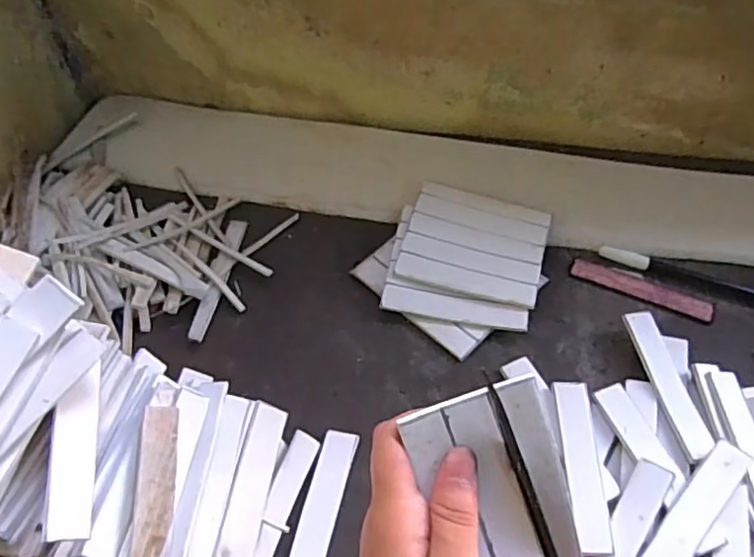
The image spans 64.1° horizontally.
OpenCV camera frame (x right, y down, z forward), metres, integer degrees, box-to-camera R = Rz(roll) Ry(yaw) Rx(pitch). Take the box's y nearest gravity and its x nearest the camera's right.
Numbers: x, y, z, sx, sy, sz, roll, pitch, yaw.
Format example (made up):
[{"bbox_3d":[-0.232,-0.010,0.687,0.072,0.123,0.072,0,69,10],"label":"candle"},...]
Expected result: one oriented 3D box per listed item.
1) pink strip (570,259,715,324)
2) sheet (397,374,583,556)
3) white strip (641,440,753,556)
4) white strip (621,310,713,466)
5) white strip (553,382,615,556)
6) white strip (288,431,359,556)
[{"bbox_3d":[0.205,0.008,0.468,0.107,0.004,0.018,21,59,14],"label":"pink strip"},{"bbox_3d":[0.054,0.099,0.257,0.060,0.022,0.106,-17,90,-10],"label":"sheet"},{"bbox_3d":[0.181,0.136,0.347,0.106,0.006,0.020,-42,48,-21],"label":"white strip"},{"bbox_3d":[0.197,0.069,0.407,0.022,0.006,0.106,-6,54,-5],"label":"white strip"},{"bbox_3d":[0.128,0.114,0.374,0.021,0.004,0.108,-1,52,5],"label":"white strip"},{"bbox_3d":[-0.035,0.145,0.367,0.023,0.004,0.108,11,57,8],"label":"white strip"}]

